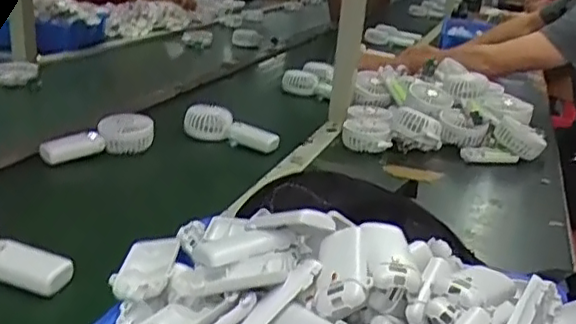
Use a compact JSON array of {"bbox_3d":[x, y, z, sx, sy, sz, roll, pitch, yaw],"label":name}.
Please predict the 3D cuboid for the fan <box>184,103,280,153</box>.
[{"bbox_3d":[-0.107,-0.064,1.138,0.191,0.047,0.070,15,23,27],"label":"fan"}]

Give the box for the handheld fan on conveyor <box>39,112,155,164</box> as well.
[{"bbox_3d":[-0.320,-0.034,1.023,0.189,0.045,0.078,-19,57,-40],"label":"handheld fan on conveyor"}]

